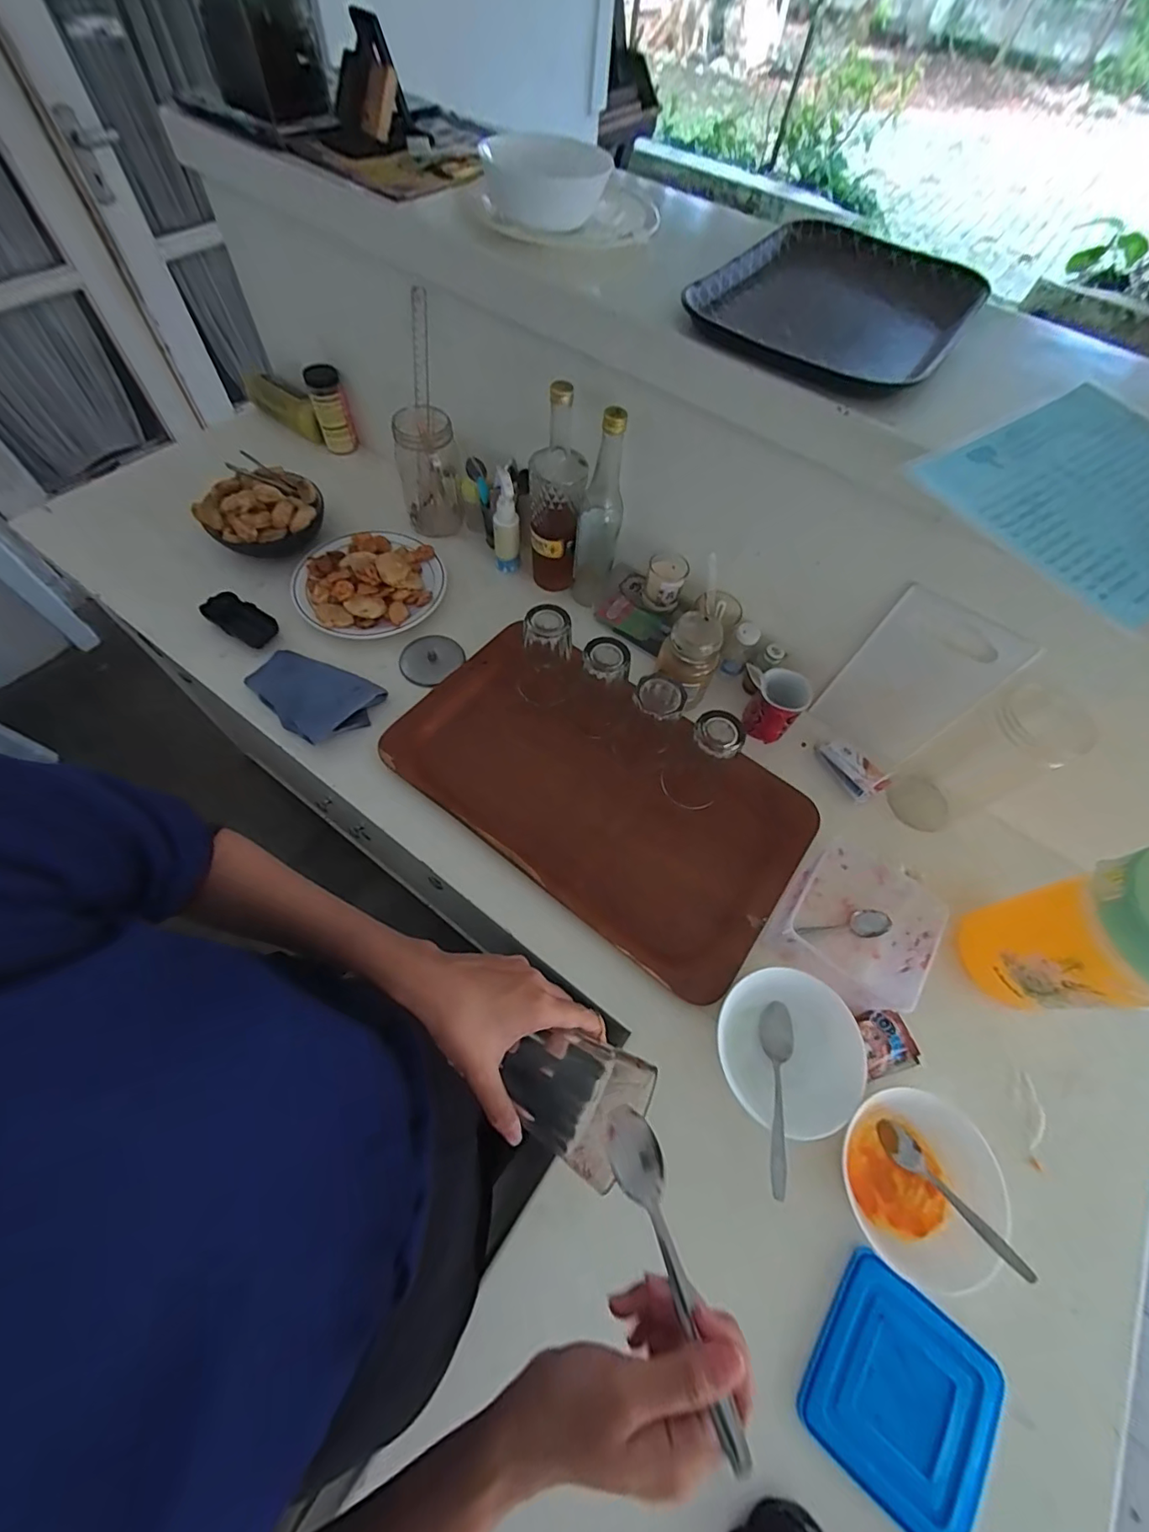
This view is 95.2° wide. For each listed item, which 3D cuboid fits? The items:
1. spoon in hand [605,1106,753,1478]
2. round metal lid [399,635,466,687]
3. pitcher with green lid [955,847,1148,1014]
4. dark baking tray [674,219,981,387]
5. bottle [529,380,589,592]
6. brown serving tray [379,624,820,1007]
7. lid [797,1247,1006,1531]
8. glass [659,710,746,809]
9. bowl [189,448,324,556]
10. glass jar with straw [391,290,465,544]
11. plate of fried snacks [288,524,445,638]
[{"bbox_3d":[0.048,0.252,0.269,0.027,0.014,0.137,-14,47,-11],"label":"spoon in hand"},{"bbox_3d":[-0.201,-0.149,0.751,0.079,0.021,0.091,41,67,17],"label":"round metal lid"},{"bbox_3d":[0.510,0.175,0.515,0.114,0.229,0.116,0,62,-4],"label":"pitcher with green lid"},{"bbox_3d":[0.284,-0.498,0.565,0.244,0.023,0.340,36,65,15],"label":"dark baking tray"},{"bbox_3d":[-0.025,-0.368,0.725,0.072,0.278,0.065,-2,62,-5],"label":"bottle"},{"bbox_3d":[0.024,0.028,0.665,0.498,0.038,0.280,35,71,11],"label":"brown serving tray"},{"bbox_3d":[0.270,0.516,0.434,0.134,0.012,0.134,37,65,15],"label":"lid"},{"bbox_3d":[0.155,-0.011,0.630,0.075,0.114,0.071,29,64,11],"label":"glass"},{"bbox_3d":[-0.459,-0.384,0.785,0.147,0.069,0.154,2,62,-3],"label":"bowl"},{"bbox_3d":[-0.221,-0.489,0.773,0.088,0.291,0.086,-11,63,-10],"label":"glass jar with straw"},{"bbox_3d":[-0.304,-0.283,0.773,0.208,0.046,0.198,2,62,-3],"label":"plate of fried snacks"}]

